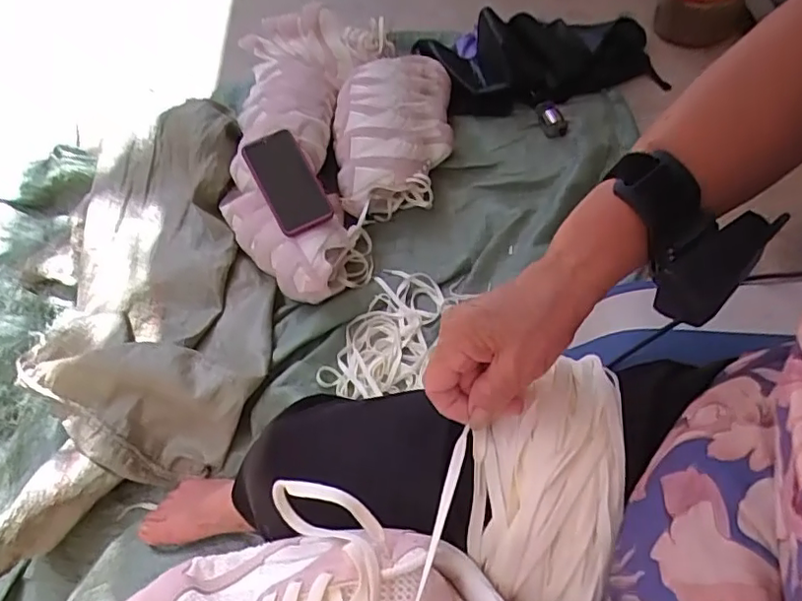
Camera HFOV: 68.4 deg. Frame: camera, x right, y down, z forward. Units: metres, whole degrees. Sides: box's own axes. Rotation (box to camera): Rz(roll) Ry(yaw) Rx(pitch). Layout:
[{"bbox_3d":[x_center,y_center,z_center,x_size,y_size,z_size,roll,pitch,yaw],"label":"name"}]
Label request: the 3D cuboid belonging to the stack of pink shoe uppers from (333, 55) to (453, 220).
[{"bbox_3d":[-0.013,-0.306,1.059,0.205,0.101,0.344,-1,57,4],"label":"stack of pink shoe uppers"}]

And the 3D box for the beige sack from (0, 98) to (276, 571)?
[{"bbox_3d":[-0.380,-0.004,0.876,0.348,0.157,0.663,-15,58,-5],"label":"beige sack"}]

